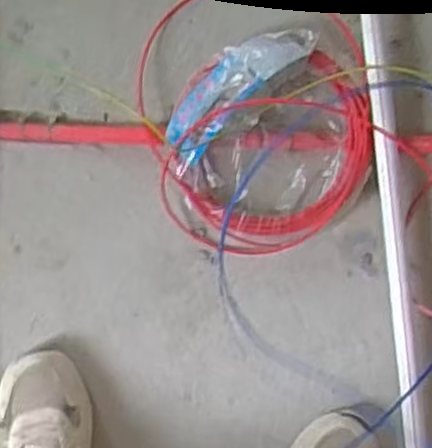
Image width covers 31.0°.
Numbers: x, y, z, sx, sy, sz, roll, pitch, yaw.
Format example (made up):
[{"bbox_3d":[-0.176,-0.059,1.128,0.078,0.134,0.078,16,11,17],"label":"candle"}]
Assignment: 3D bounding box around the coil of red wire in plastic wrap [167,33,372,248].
[{"bbox_3d":[0.063,-0.093,0.912,0.232,0.067,0.257,8,96,-1],"label":"coil of red wire in plastic wrap"}]

